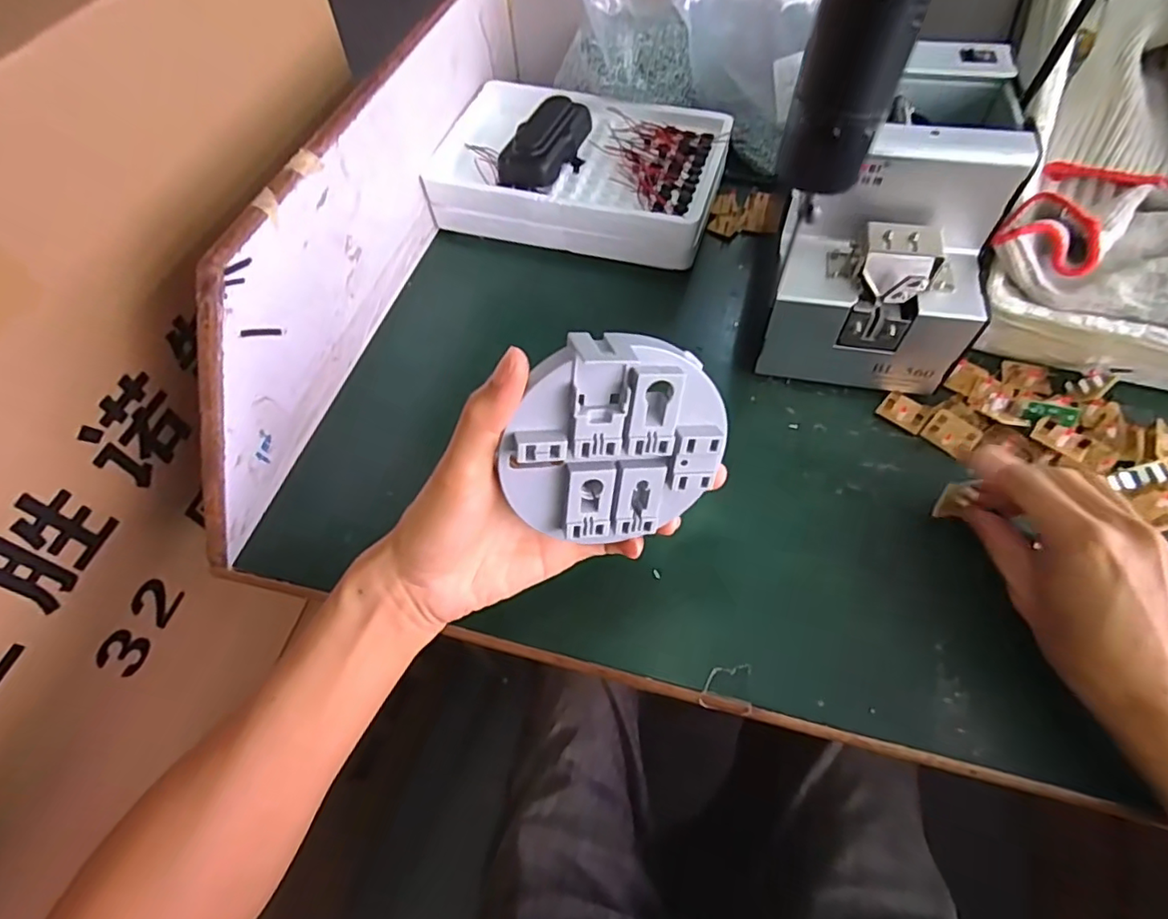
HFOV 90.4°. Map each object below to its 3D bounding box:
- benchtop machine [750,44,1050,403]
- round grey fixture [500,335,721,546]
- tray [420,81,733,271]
[{"bbox_3d":[0.199,-0.157,0.385,0.120,0.146,0.163,12,60,11],"label":"benchtop machine"},{"bbox_3d":[0.014,-0.005,0.258,0.093,0.092,0.020,7,28,-15],"label":"round grey fixture"},{"bbox_3d":[0.000,-0.260,0.508,0.241,0.059,0.175,15,60,13],"label":"tray"}]

